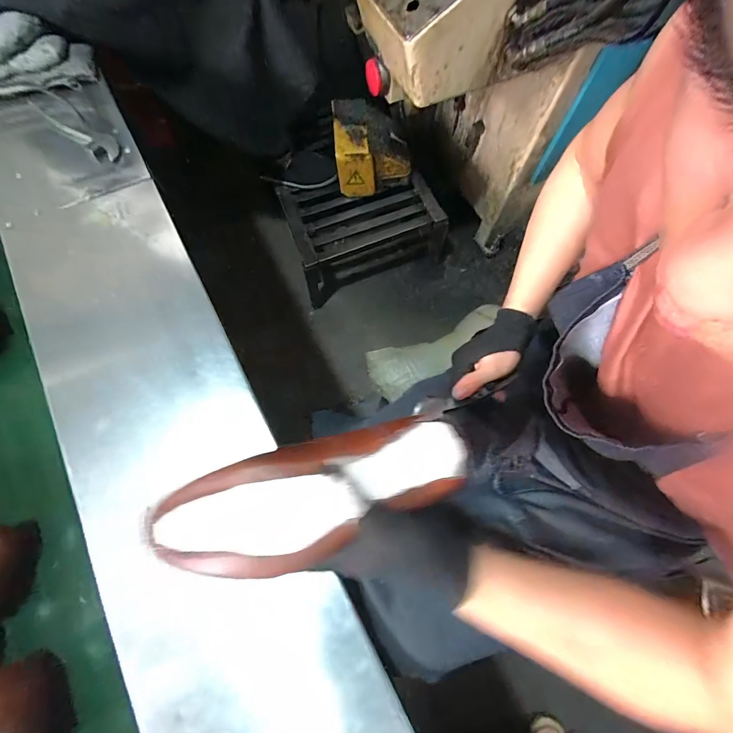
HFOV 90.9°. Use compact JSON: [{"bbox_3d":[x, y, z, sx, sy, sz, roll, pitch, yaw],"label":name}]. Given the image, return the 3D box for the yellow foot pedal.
[{"bbox_3d":[0.021,-0.637,1.084,0.226,0.164,0.199,-3,71,-3],"label":"yellow foot pedal"}]

